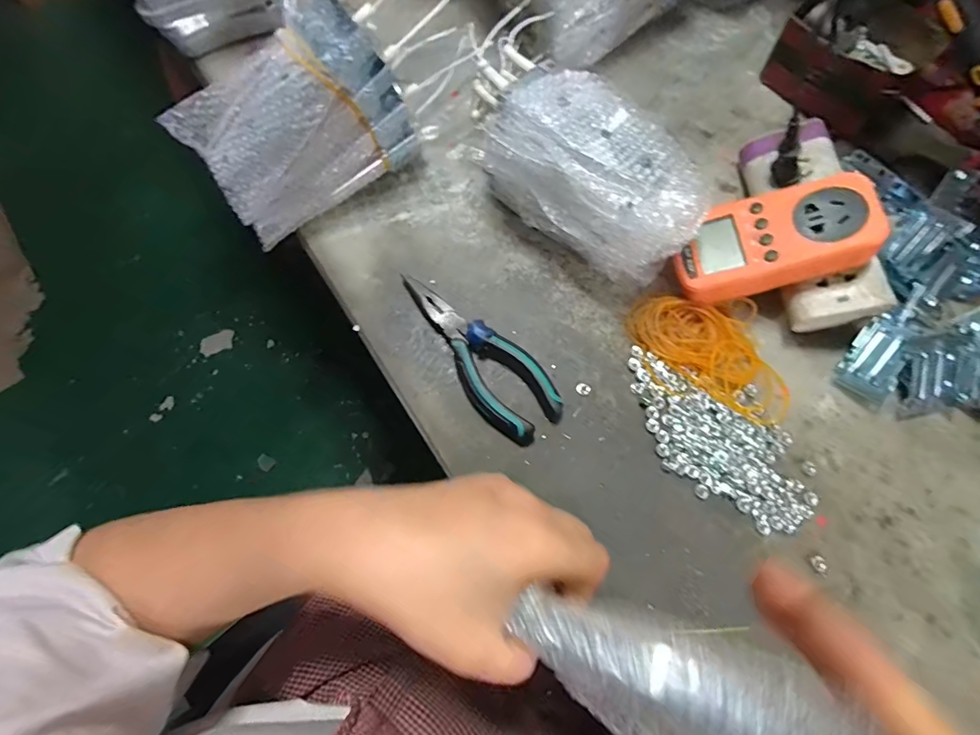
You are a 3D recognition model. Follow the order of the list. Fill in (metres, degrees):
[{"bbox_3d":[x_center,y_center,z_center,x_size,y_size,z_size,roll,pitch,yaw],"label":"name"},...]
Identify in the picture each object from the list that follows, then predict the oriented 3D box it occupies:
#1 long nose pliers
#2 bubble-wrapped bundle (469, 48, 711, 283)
[{"bbox_3d":[-0.010,-0.016,0.343,0.051,0.019,0.158,-35,76,-9],"label":"long nose pliers"},{"bbox_3d":[0.065,-0.147,0.347,0.193,0.091,0.088,40,77,11],"label":"bubble-wrapped bundle"}]

